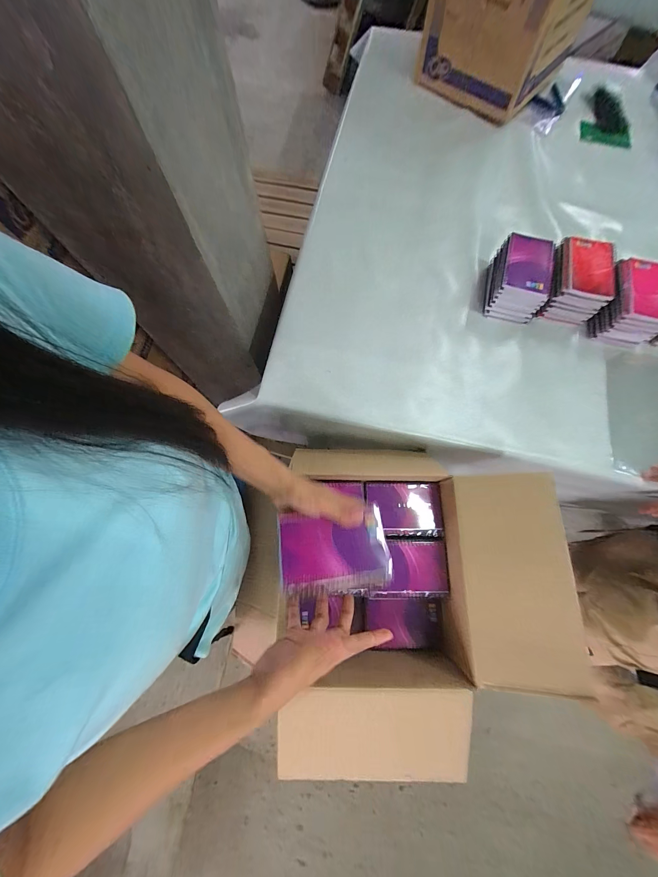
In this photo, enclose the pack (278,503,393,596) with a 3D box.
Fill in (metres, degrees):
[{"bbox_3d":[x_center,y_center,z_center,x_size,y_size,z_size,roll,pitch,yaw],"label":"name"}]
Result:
[{"bbox_3d":[0.006,0.142,0.376,0.130,0.034,0.087,-4,60,-2],"label":"pack"}]

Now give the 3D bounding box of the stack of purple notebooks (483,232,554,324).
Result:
[{"bbox_3d":[0.389,-0.327,0.629,0.102,0.085,0.147,15,75,3],"label":"stack of purple notebooks"}]

